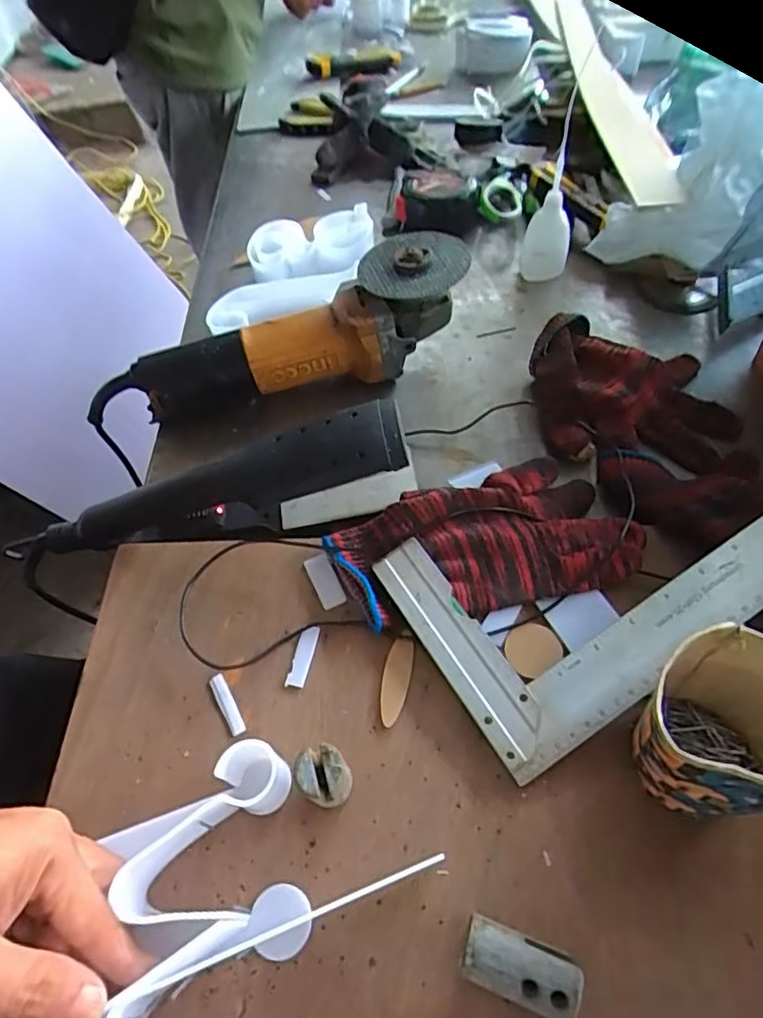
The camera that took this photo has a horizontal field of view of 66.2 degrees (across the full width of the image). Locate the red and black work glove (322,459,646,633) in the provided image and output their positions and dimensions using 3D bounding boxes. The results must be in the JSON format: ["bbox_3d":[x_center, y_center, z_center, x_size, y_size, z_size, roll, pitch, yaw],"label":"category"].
[{"bbox_3d":[0.072,0.024,0.386,0.188,0.026,0.101,-21,56,-7],"label":"red and black work glove"}]

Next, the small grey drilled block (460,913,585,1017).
[{"bbox_3d":[0.062,0.206,0.263,0.050,0.023,0.024,15,59,17],"label":"small grey drilled block"}]

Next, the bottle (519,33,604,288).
[{"bbox_3d":[0.164,-0.309,0.546,0.043,0.174,0.058,7,57,12],"label":"bottle"}]

